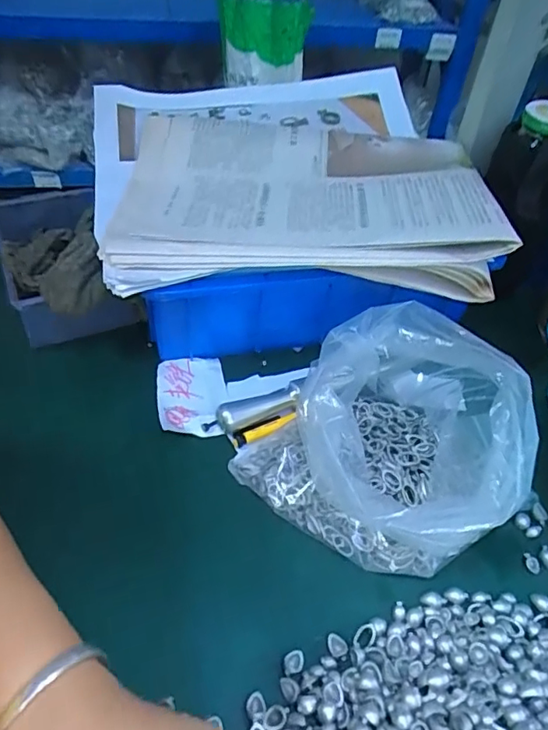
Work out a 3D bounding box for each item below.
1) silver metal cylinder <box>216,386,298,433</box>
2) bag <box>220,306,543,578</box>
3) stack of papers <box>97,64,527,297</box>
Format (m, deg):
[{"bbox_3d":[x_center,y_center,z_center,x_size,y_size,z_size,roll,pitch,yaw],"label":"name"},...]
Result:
[{"bbox_3d":[-0.011,0.033,0.395,0.062,0.019,0.019,-19,52,-21],"label":"silver metal cylinder"},{"bbox_3d":[0.076,0.047,0.340,0.160,0.088,0.144,-25,54,-25],"label":"bag"},{"bbox_3d":[0.004,-0.165,0.447,0.298,0.041,0.297,-2,47,-9],"label":"stack of papers"}]

